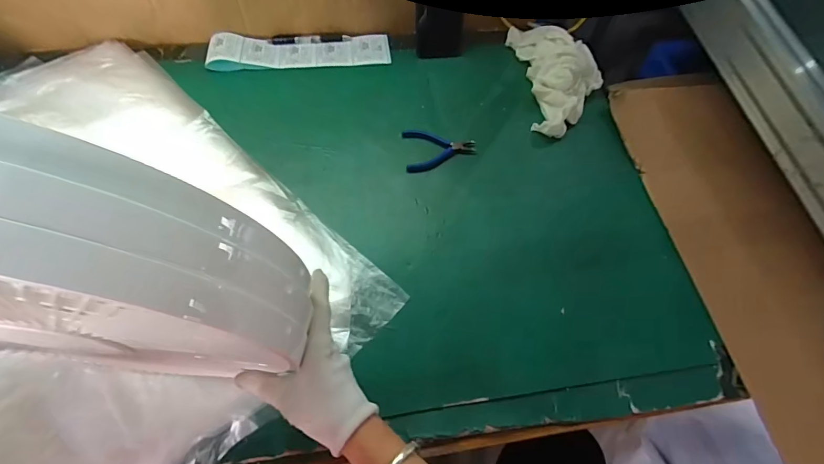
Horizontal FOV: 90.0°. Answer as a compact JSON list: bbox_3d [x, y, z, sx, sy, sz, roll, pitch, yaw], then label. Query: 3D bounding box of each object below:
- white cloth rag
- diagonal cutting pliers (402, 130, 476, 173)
[{"bbox_3d":[0.254,-0.275,0.697,0.138,0.049,0.251,-4,63,-5],"label":"white cloth rag"},{"bbox_3d":[0.044,-0.129,0.633,0.109,0.013,0.079,-5,63,-5],"label":"diagonal cutting pliers"}]

